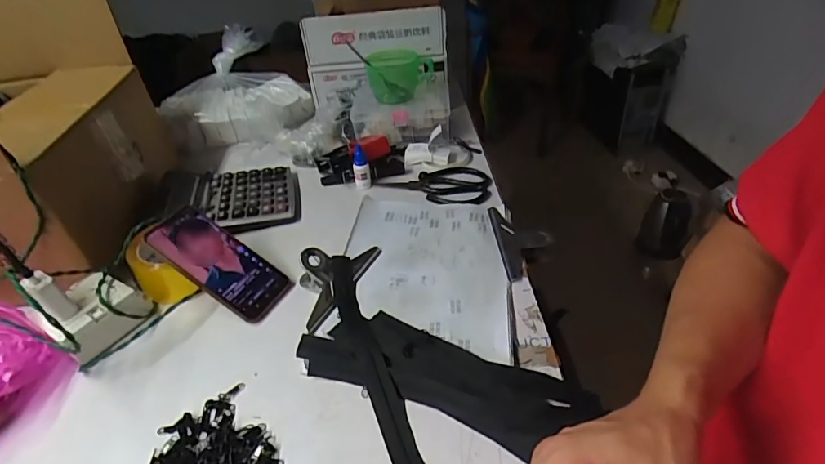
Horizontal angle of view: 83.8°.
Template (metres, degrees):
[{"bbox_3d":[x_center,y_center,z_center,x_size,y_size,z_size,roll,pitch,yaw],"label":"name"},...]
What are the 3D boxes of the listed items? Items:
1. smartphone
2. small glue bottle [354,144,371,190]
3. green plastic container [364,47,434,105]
[{"bbox_3d":[-0.230,0.035,0.550,0.165,0.015,0.074,38,47,-1],"label":"smartphone"},{"bbox_3d":[-0.082,-0.104,0.726,0.026,0.059,0.024,-11,38,-6],"label":"small glue bottle"},{"bbox_3d":[-0.021,-0.287,0.856,0.122,0.073,0.096,-5,38,1],"label":"green plastic container"}]

